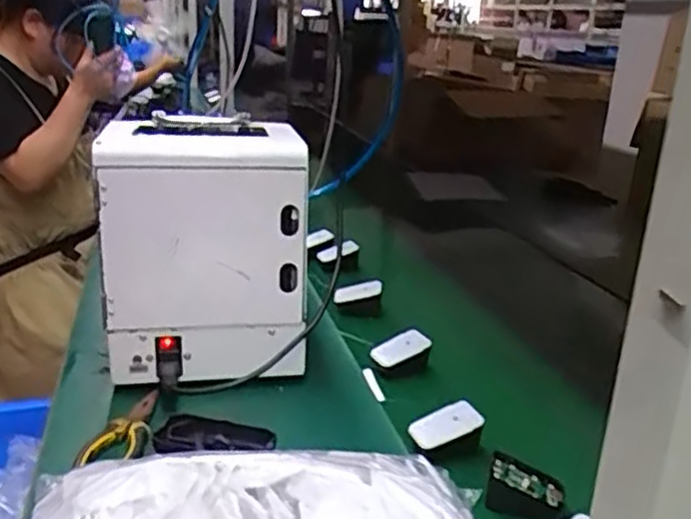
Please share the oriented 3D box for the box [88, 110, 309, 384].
[{"bbox_3d":[-0.165,-0.022,0.813,0.213,0.268,0.153,-3,20,-15],"label":"box"}]

